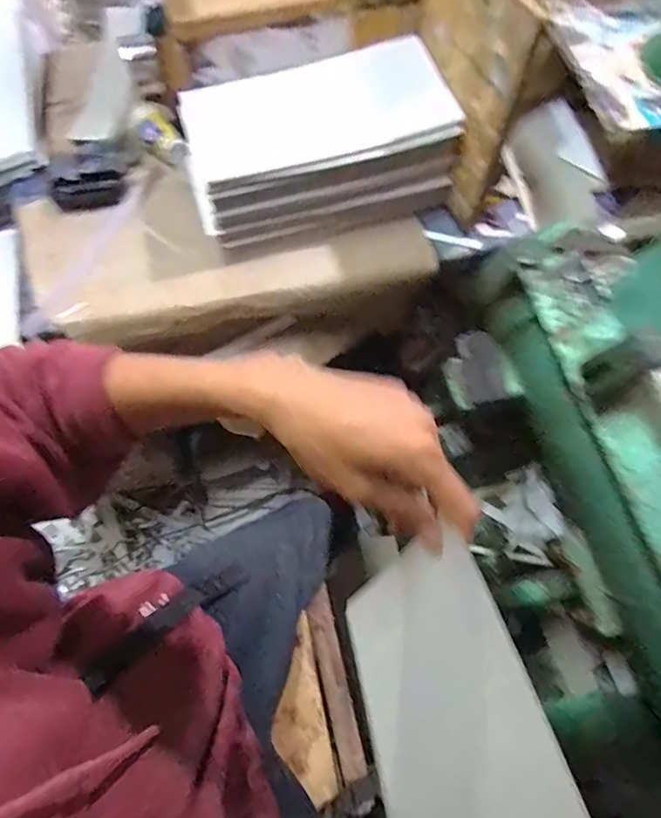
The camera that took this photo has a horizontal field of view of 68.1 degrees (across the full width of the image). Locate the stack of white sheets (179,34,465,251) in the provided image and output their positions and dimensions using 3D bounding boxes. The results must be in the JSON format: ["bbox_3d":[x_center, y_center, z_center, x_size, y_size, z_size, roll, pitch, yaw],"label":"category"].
[{"bbox_3d":[-0.021,-0.382,0.727,0.361,0.133,0.198,-15,69,-5],"label":"stack of white sheets"}]

